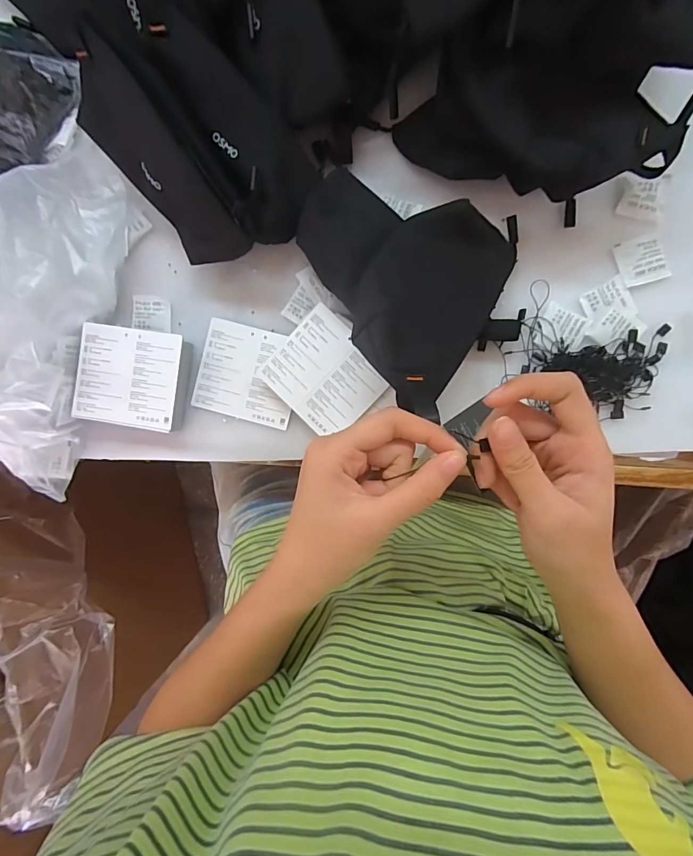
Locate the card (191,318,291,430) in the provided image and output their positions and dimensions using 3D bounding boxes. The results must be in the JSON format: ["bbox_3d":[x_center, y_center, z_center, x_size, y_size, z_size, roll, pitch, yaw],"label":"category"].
[{"bbox_3d":[-0.096,-0.053,0.411,0.095,0.006,0.089,14,93,6],"label":"card"}]

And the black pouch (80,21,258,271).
[{"bbox_3d":[-0.155,-0.216,0.360,0.178,0.018,0.078,51,140,-10],"label":"black pouch"}]

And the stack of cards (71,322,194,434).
[{"bbox_3d":[-0.206,-0.048,0.411,0.097,0.032,0.092,9,92,6],"label":"stack of cards"}]

